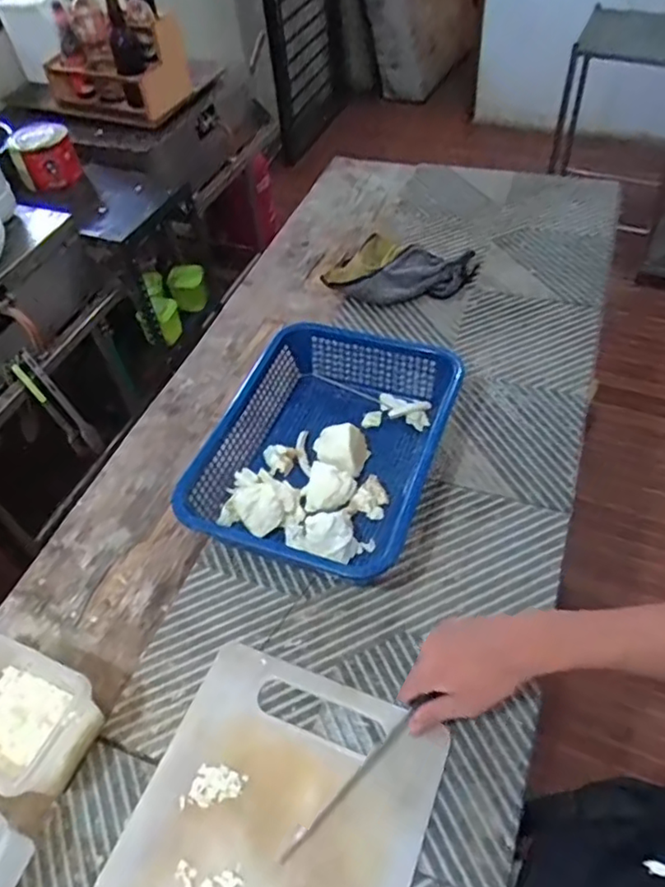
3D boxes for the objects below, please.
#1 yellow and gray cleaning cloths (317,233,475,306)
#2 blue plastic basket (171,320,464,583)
[{"bbox_3d":[0.107,-0.282,1.009,0.227,0.054,0.126,-9,52,-2],"label":"yellow and gray cleaning cloths"},{"bbox_3d":[-0.015,0.005,0.764,0.256,0.092,0.329,16,55,18],"label":"blue plastic basket"}]

